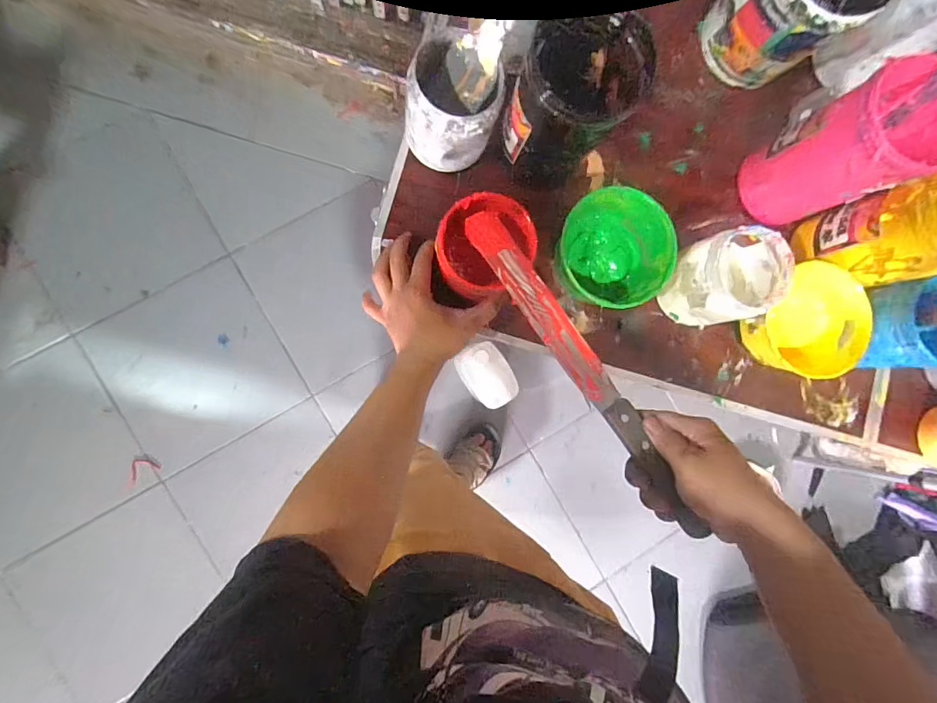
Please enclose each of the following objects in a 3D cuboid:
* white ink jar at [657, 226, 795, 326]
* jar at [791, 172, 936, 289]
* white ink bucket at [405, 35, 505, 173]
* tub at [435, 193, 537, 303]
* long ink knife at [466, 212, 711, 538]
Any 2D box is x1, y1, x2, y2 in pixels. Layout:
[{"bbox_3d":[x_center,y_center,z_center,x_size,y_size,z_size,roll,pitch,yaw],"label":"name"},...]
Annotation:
[{"bbox_3d":[0.252,-0.073,0.443,0.091,0.088,0.081,-27,91,-5],"label":"white ink jar"},{"bbox_3d":[0.421,-0.114,0.434,0.104,0.131,0.090,-17,90,-5],"label":"jar"},{"bbox_3d":[-0.015,-0.217,0.409,0.077,0.093,0.074,0,89,-4],"label":"white ink bucket"},{"bbox_3d":[0.012,-0.096,0.439,0.085,0.093,0.093,43,90,-5],"label":"tub"},{"bbox_3d":[0.094,0.007,0.376,0.030,0.018,0.310,-33,79,-1],"label":"long ink knife"}]

